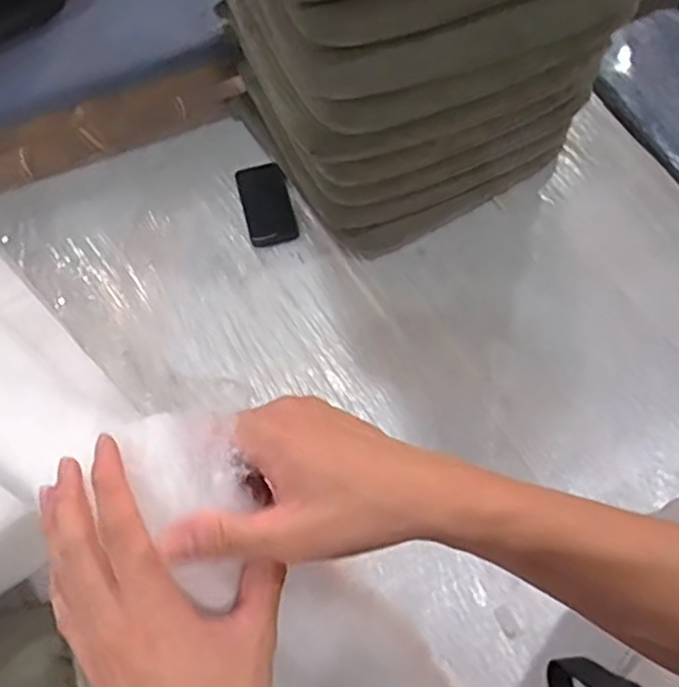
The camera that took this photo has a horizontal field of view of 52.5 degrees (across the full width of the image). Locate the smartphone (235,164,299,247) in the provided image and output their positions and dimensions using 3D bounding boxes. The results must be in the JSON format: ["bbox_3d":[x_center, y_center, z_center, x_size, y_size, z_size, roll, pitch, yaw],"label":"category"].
[{"bbox_3d":[-0.122,-0.238,1.164,0.084,0.014,0.165,-14,61,-5],"label":"smartphone"}]

